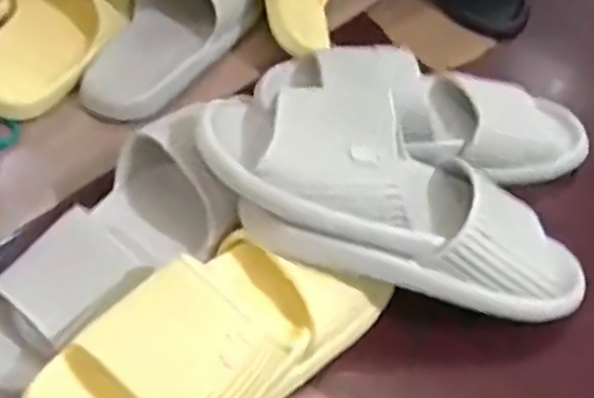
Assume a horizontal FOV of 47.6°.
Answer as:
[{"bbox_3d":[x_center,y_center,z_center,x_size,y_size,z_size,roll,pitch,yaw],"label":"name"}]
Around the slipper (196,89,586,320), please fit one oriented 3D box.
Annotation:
[{"bbox_3d":[0.077,0.003,0.495,0.300,0.078,0.113,24,49,-7],"label":"slipper"}]

